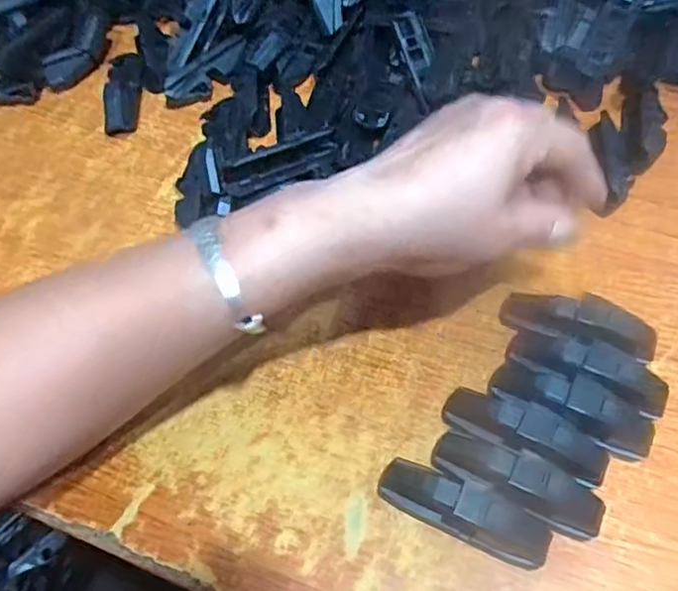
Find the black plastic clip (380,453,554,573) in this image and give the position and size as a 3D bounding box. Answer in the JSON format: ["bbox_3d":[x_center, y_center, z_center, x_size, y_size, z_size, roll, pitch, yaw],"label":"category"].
[{"bbox_3d":[0.054,0.093,0.276,0.075,0.022,0.020,24,62,17],"label":"black plastic clip"}]

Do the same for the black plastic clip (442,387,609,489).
[{"bbox_3d":[0.085,0.065,0.291,0.073,0.024,0.024,21,61,16],"label":"black plastic clip"}]

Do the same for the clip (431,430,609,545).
[{"bbox_3d":[0.078,0.083,0.279,0.075,0.023,0.024,25,62,18],"label":"clip"}]

